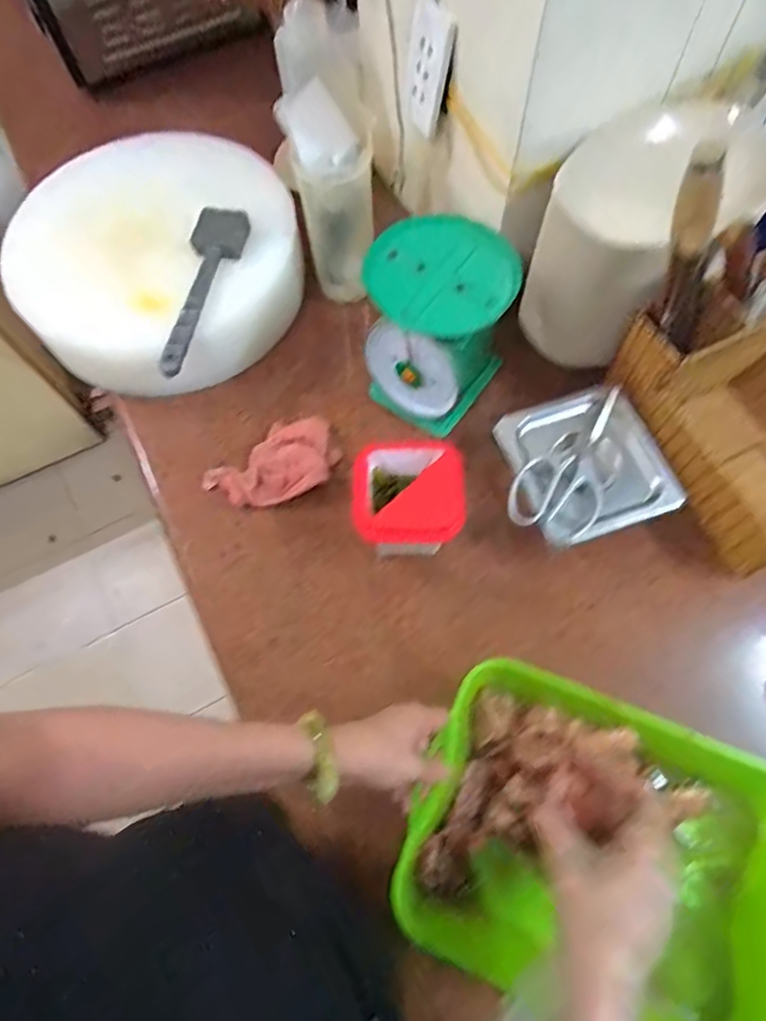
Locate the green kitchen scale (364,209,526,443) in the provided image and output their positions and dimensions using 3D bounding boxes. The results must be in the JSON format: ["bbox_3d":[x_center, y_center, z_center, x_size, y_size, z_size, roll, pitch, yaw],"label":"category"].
[{"bbox_3d":[0.065,-0.217,0.690,0.151,0.191,0.154,24,72,11],"label":"green kitchen scale"}]

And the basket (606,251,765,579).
[{"bbox_3d":[0.436,-0.108,0.662,0.212,0.165,0.284,-28,70,-8],"label":"basket"}]

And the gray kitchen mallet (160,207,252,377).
[{"bbox_3d":[-0.233,-0.276,0.702,0.052,0.036,0.242,14,70,8],"label":"gray kitchen mallet"}]

